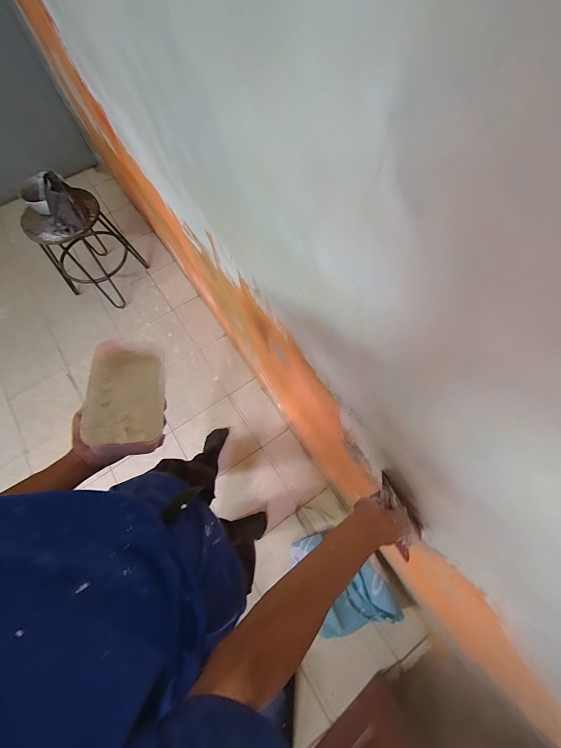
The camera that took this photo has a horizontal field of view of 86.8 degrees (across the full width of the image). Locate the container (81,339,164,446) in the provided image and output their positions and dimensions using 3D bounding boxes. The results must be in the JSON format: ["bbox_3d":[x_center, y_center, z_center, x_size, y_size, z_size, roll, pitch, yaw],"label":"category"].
[{"bbox_3d":[-0.260,0.029,0.511,0.114,0.050,0.174,-1,68,1],"label":"container"}]

